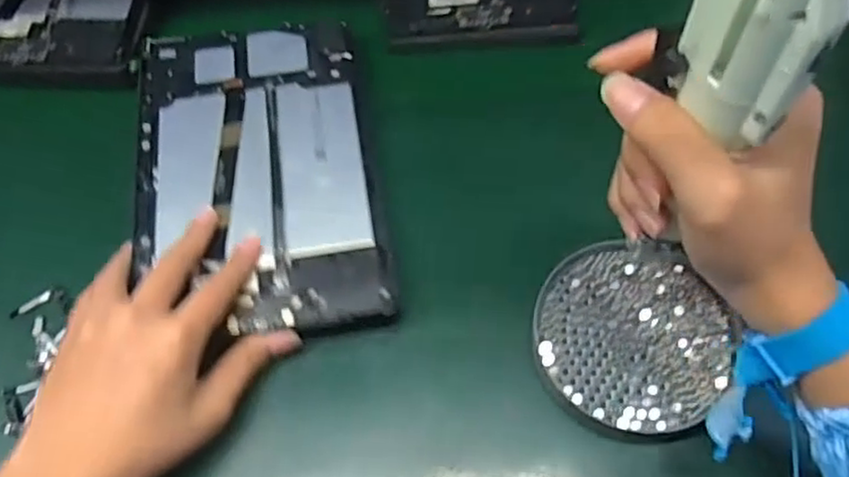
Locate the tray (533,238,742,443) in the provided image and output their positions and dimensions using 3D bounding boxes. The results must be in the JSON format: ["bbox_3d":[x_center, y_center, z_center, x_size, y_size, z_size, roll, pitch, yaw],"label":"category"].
[{"bbox_3d":[0.121,0.056,0.399,0.107,0.018,0.114,18,64,10],"label":"tray"}]

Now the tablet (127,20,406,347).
[{"bbox_3d":[-0.110,-0.048,0.445,0.148,0.009,0.237,-9,62,-4],"label":"tablet"}]

